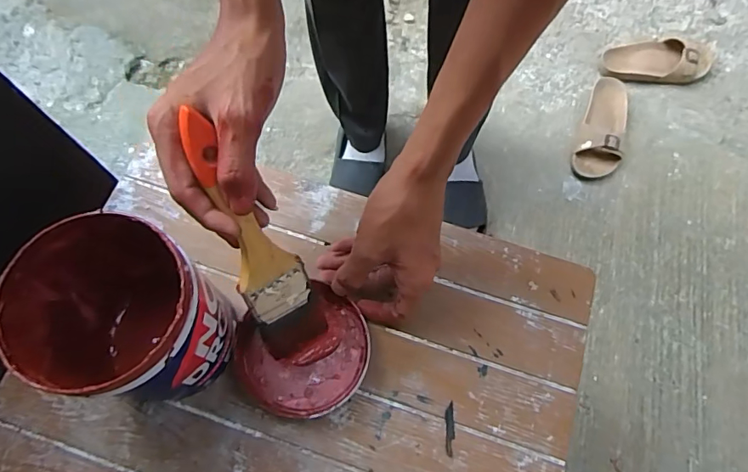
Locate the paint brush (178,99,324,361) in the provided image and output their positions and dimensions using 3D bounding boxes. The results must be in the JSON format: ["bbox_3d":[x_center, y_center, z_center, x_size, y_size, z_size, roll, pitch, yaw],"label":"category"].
[{"bbox_3d":[-0.079,0.007,0.333,0.048,0.193,0.008,-26,33,-19],"label":"paint brush"}]

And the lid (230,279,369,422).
[{"bbox_3d":[-0.058,0.097,0.396,0.107,0.017,0.097,-26,72,-9],"label":"lid"}]

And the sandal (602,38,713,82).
[{"bbox_3d":[0.630,-0.394,1.059,0.251,0.048,0.118,-2,69,1],"label":"sandal"}]

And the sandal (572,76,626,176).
[{"bbox_3d":[0.481,-0.232,0.999,0.094,0.047,0.245,20,71,9],"label":"sandal"}]

